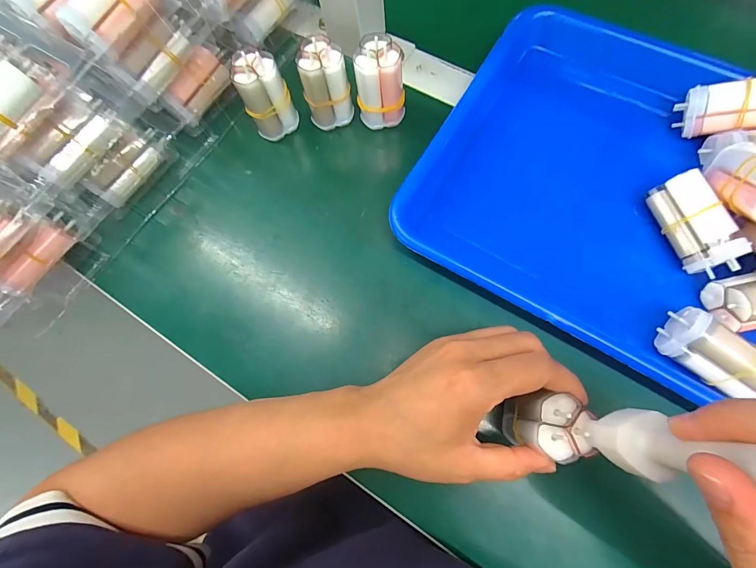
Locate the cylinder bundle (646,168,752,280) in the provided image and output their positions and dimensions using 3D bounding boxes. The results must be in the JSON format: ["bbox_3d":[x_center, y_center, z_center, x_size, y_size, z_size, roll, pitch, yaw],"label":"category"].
[{"bbox_3d":[0.219,-0.040,0.255,0.027,0.033,0.070,-18,74,0],"label":"cylinder bundle"}]

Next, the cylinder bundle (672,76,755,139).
[{"bbox_3d":[0.258,-0.126,0.261,0.069,0.031,0.026,5,72,34],"label":"cylinder bundle"}]

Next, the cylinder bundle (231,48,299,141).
[{"bbox_3d":[-0.091,-0.151,0.300,0.036,0.071,0.029,-31,74,-4],"label":"cylinder bundle"}]

